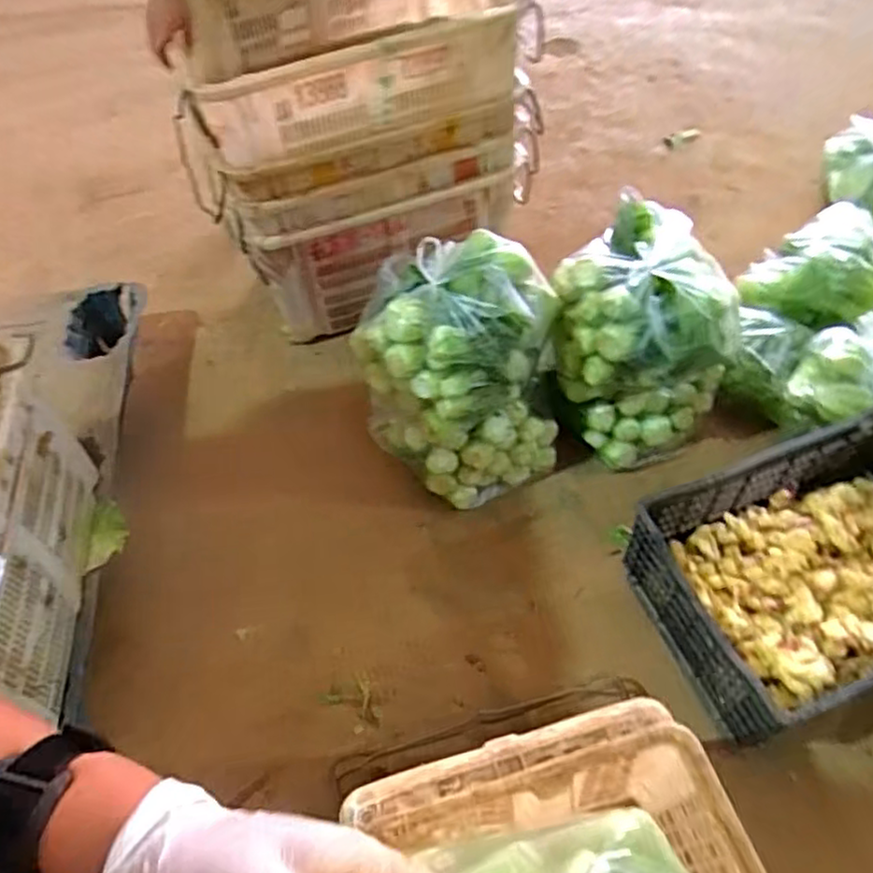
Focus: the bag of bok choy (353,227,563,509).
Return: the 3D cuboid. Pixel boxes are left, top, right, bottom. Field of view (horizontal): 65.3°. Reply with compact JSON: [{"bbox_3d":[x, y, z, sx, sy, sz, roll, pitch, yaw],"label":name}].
[{"bbox_3d":[0.047,-0.109,1.338,0.380,0.468,0.288,1,54,5],"label":"bag of bok choy"}]

